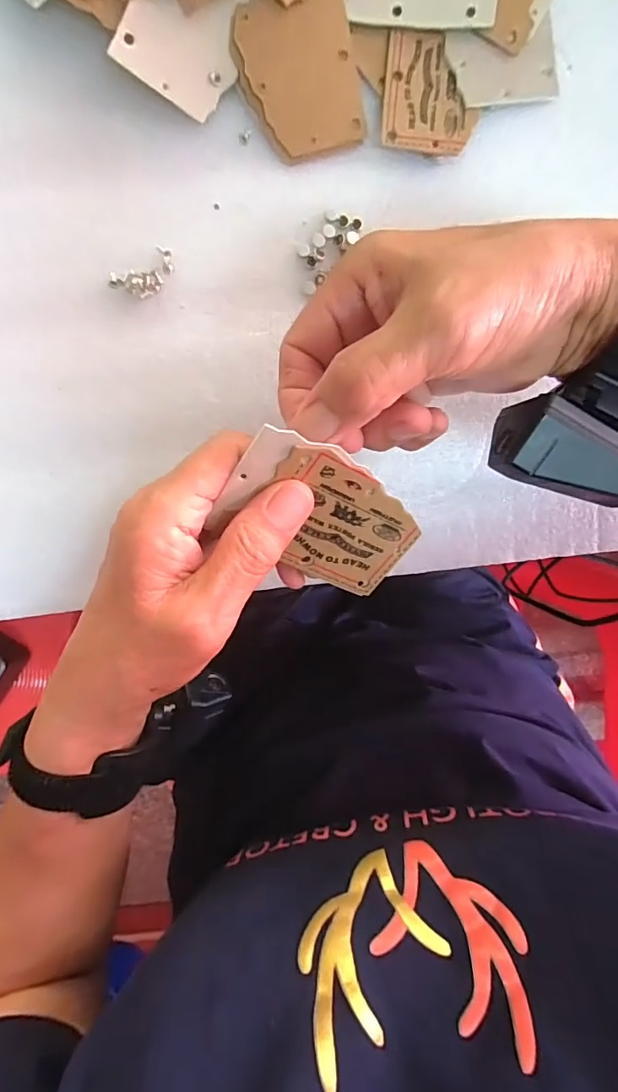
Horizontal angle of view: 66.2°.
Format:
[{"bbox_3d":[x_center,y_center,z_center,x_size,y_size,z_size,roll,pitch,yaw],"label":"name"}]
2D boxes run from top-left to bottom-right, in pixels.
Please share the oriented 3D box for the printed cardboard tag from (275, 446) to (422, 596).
[{"bbox_3d":[0.012,-0.007,0.196,0.067,0.004,0.055,21,124,-22],"label":"printed cardboard tag"}]

